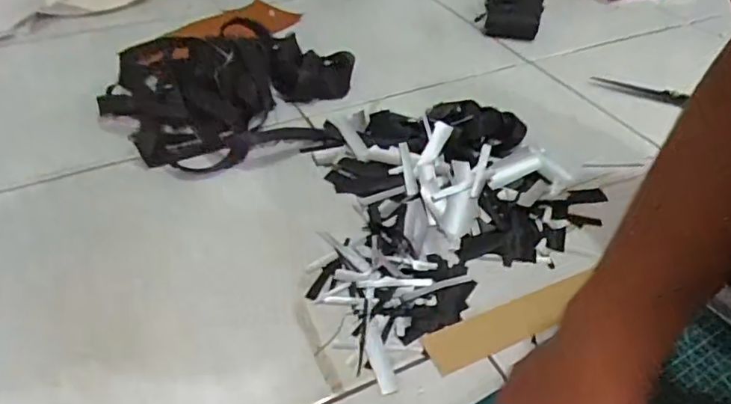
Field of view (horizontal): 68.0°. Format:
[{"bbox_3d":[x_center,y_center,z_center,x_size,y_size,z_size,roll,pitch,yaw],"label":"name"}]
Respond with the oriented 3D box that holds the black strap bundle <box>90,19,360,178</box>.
[{"bbox_3d":[-0.185,-0.164,0.762,0.322,0.051,0.311,-9,43,-12],"label":"black strap bundle"}]

